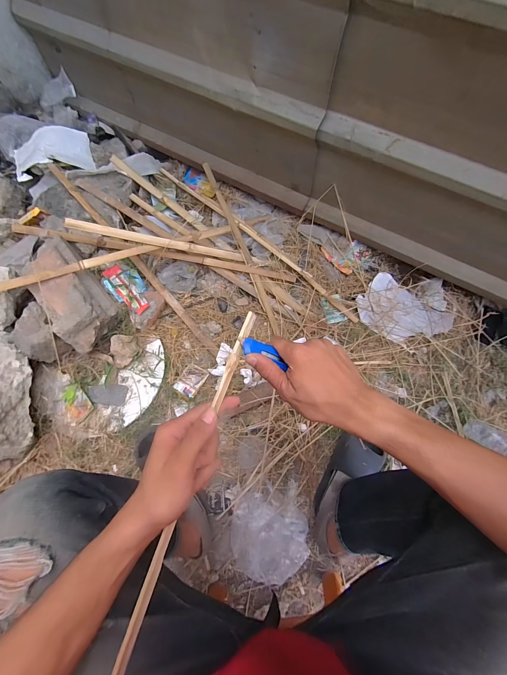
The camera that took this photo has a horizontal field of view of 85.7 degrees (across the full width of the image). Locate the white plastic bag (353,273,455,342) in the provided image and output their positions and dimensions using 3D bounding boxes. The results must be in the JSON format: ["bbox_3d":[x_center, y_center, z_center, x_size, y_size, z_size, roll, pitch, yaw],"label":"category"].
[{"bbox_3d":[0.486,-0.098,0.875,0.280,0.021,0.235,15,71,5],"label":"white plastic bag"}]

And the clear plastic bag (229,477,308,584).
[{"bbox_3d":[0.040,0.483,0.682,0.193,0.071,0.190,-13,71,-5],"label":"clear plastic bag"}]

